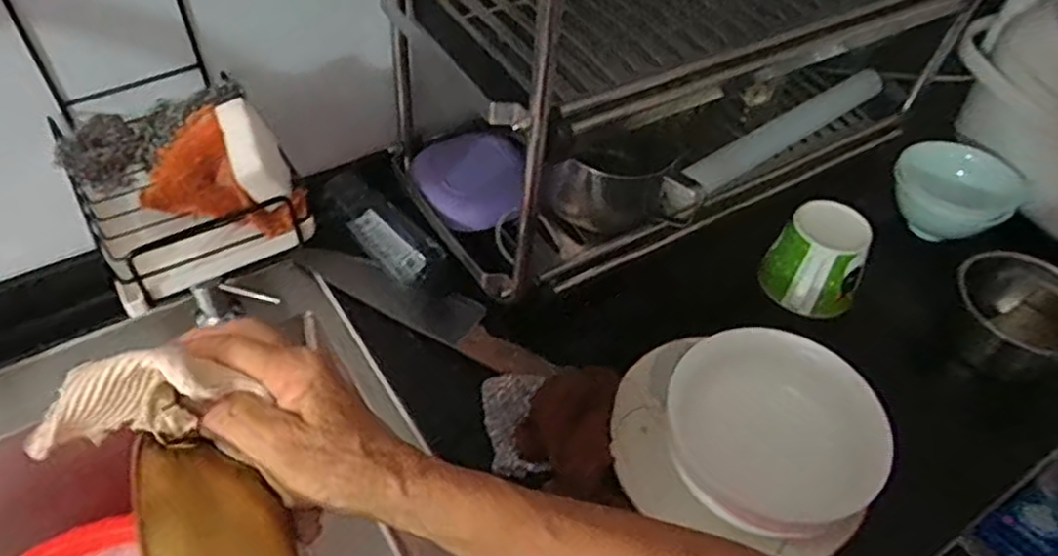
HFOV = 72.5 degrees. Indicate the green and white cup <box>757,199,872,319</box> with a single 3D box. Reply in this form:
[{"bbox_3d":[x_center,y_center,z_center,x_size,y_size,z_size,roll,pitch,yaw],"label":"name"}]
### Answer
[{"bbox_3d":[0.280,-0.016,0.698,0.091,0.082,0.084,24,51,17],"label":"green and white cup"}]

